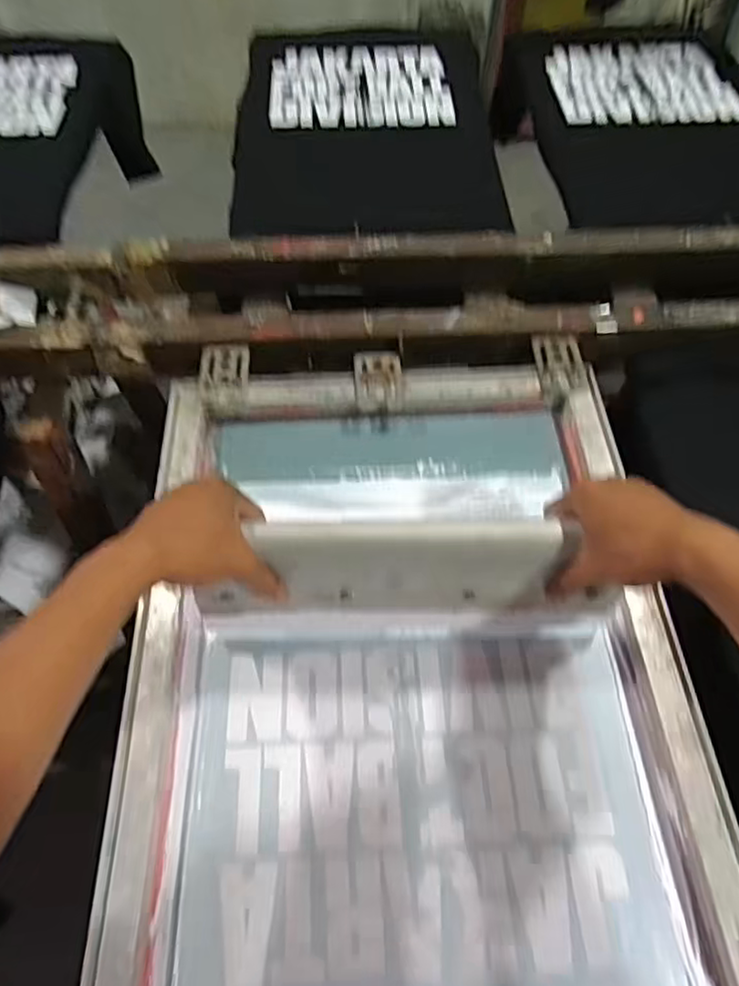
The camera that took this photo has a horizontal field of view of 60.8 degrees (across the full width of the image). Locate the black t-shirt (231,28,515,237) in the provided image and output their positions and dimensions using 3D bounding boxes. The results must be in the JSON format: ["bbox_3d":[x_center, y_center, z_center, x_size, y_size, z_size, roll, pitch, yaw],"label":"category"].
[{"bbox_3d":[-0.010,-0.627,1.050,0.406,0.032,0.548,-1,64,-1],"label":"black t-shirt"}]

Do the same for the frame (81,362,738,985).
[{"bbox_3d":[0.035,0.159,0.537,0.466,0.033,0.656,-3,58,-1],"label":"frame"}]

